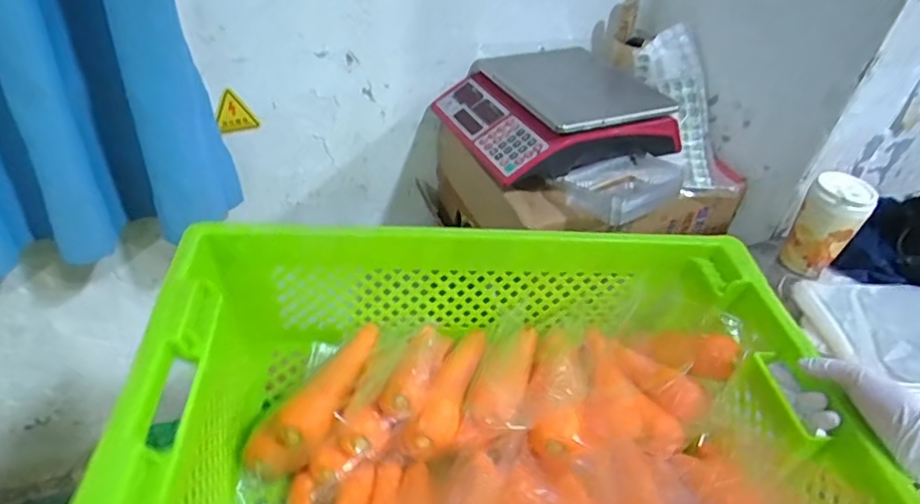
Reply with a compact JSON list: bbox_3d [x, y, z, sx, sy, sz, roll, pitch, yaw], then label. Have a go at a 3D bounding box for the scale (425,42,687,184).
[{"bbox_3d":[0.158,-0.254,1.012,0.324,0.092,0.324,-13,44,-23],"label":"scale"}]

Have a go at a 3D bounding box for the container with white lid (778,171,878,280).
[{"bbox_3d":[0.593,-0.046,0.952,0.089,0.152,0.087,32,45,26],"label":"container with white lid"}]

